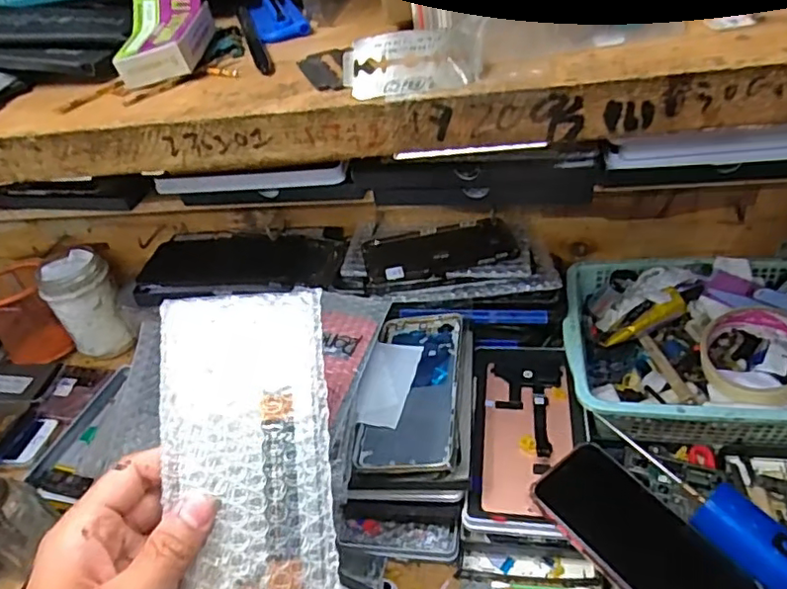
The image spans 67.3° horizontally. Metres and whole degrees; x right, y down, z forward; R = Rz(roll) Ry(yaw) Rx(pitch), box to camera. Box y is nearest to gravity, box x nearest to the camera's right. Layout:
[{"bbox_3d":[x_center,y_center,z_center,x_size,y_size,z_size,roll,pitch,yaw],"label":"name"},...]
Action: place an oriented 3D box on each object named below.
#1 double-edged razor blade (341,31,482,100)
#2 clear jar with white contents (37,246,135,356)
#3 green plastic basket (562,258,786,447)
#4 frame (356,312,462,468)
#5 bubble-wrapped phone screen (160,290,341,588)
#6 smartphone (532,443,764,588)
[{"bbox_3d":[0.006,-0.070,0.181,0.042,0.004,0.024,2,73,8],"label":"double-edged razor blade"},{"bbox_3d":[-0.364,0.015,0.706,0.073,0.116,0.067,-30,44,-22],"label":"clear jar with white contents"},{"bbox_3d":[0.291,0.041,0.522,0.261,0.061,0.186,1,41,13],"label":"green plastic basket"},{"bbox_3d":[0.017,0.072,0.499,0.074,0.007,0.170,-1,41,11],"label":"frame"},{"bbox_3d":[-0.076,0.085,0.313,0.085,0.006,0.173,-3,77,-12],"label":"bubble-wrapped phone screen"},{"bbox_3d":[0.176,0.174,0.418,0.077,0.006,0.149,-31,53,-26],"label":"smartphone"}]

